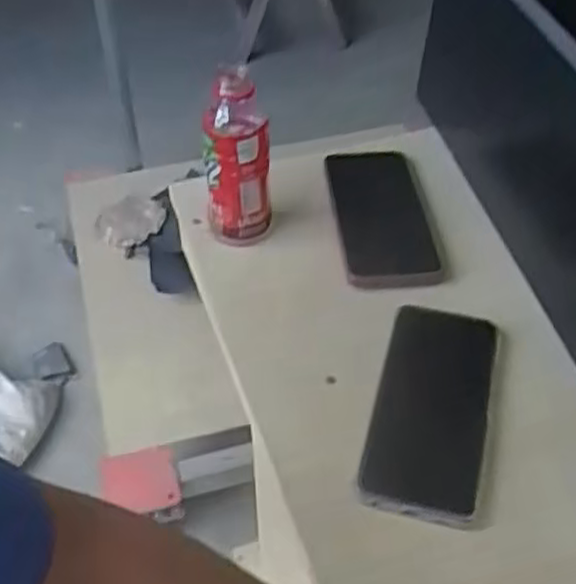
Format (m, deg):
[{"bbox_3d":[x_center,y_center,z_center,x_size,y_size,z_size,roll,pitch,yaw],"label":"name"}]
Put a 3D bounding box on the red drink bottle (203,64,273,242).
[{"bbox_3d":[-0.040,-0.097,0.592,0.049,0.146,0.046,-4,46,-4],"label":"red drink bottle"}]

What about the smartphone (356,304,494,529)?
[{"bbox_3d":[0.099,0.078,0.512,0.074,0.010,0.167,12,47,11],"label":"smartphone"}]

